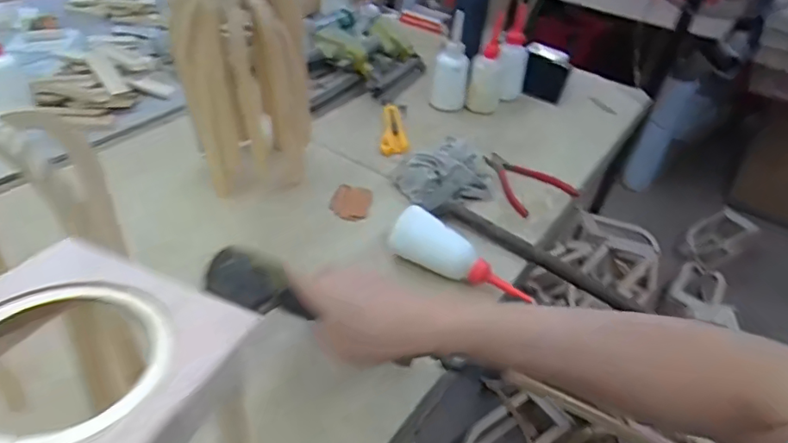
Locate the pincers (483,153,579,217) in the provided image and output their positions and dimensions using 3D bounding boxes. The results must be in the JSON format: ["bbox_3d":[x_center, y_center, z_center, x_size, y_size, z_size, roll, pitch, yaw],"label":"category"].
[{"bbox_3d":[0.197,-0.067,0.808,0.102,0.017,0.142,-13,44,-23],"label":"pincers"}]

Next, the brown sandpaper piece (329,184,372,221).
[{"bbox_3d":[-0.059,-0.026,0.732,0.054,0.004,0.065,11,48,4],"label":"brown sandpaper piece"}]

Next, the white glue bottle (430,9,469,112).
[{"bbox_3d":[0.104,-0.279,0.935,0.061,0.145,0.053,8,40,1],"label":"white glue bottle"}]

